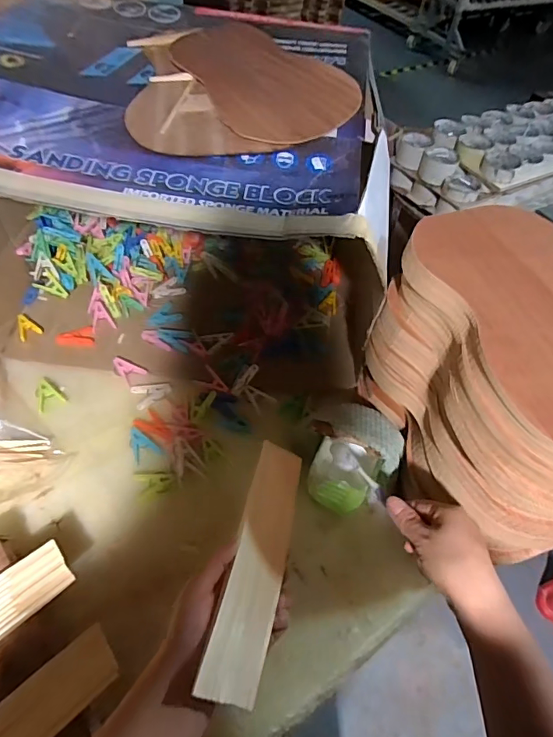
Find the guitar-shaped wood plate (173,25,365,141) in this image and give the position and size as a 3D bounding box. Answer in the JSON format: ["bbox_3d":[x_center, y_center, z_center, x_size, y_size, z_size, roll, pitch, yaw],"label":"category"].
[{"bbox_3d":[-0.021,-0.367,0.588,0.240,0.007,0.176,40,67,12],"label":"guitar-shaped wood plate"}]

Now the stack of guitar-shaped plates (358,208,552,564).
[{"bbox_3d":[0.268,0.017,0.516,0.243,0.220,0.312,-11,54,-13],"label":"stack of guitar-shaped plates"}]

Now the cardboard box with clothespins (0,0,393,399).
[{"bbox_3d":[-0.141,-0.251,0.691,0.581,0.345,0.430,8,52,0],"label":"cardboard box with clothespins"}]

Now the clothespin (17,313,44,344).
[{"bbox_3d":[-0.396,-0.068,0.733,0.033,0.016,0.045,-27,59,-23],"label":"clothespin"}]

